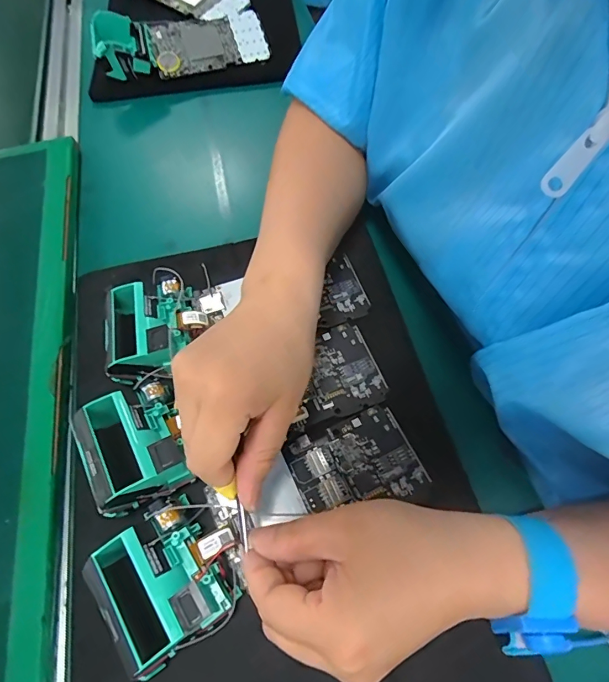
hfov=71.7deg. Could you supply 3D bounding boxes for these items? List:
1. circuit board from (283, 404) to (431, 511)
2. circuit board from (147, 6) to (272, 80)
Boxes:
[{"bbox_3d":[0.032,0.078,0.269,0.076,0.004,0.056,-21,63,-9],"label":"circuit board"},{"bbox_3d":[-0.110,-0.346,0.486,0.127,0.012,0.072,-15,87,-9],"label":"circuit board"}]

